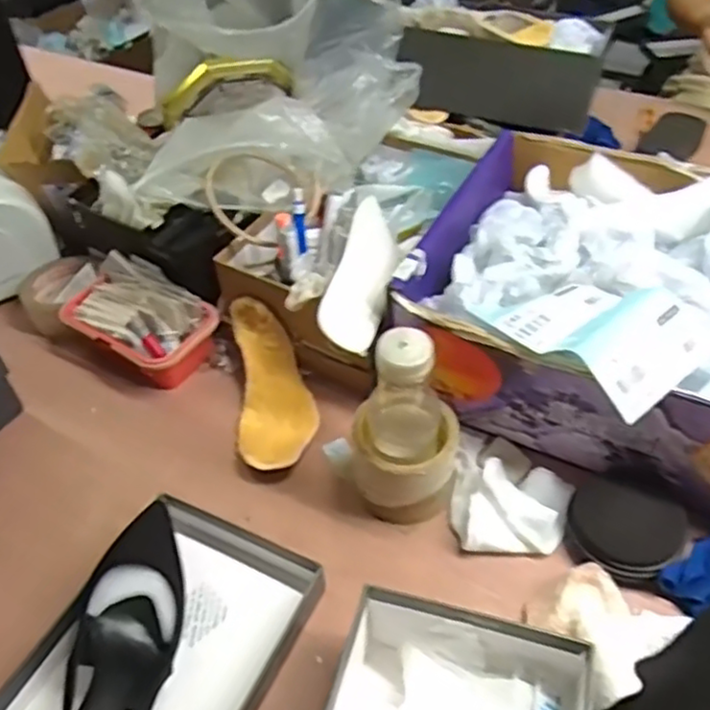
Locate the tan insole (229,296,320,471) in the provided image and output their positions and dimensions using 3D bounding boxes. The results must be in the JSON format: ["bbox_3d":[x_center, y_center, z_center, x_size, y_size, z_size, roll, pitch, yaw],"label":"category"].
[{"bbox_3d":[-0.084,0.022,0.695,0.075,0.076,0.174,-11,47,-6],"label":"tan insole"}]

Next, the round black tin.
[{"bbox_3d":[0.218,0.141,0.578,0.087,0.019,0.078,23,69,40],"label":"round black tin"}]

